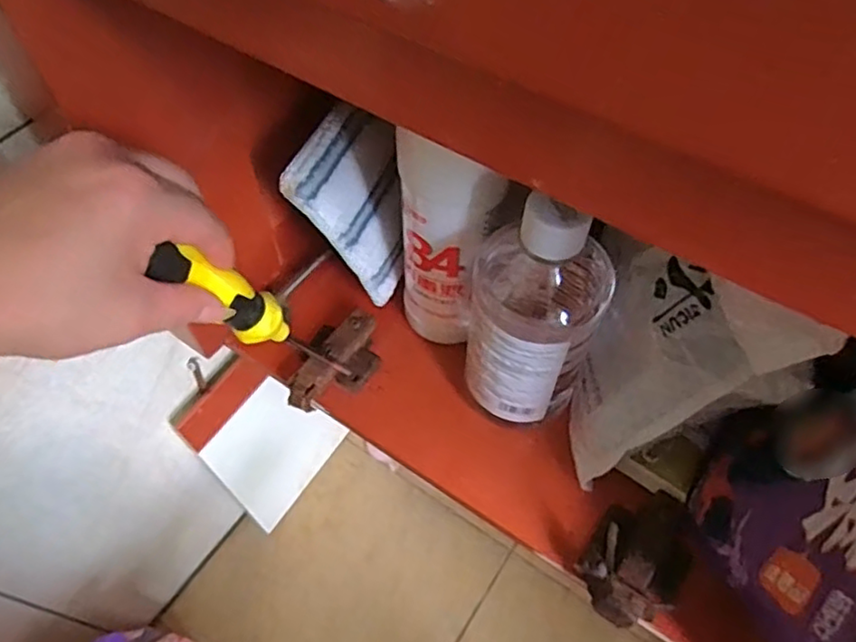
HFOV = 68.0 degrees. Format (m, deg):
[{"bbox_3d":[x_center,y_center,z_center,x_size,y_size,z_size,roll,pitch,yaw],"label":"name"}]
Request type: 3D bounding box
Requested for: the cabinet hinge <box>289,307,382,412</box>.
[{"bbox_3d":[-0.058,0.027,0.426,0.036,0.029,0.077,24,60,15],"label":"cabinet hinge"}]

